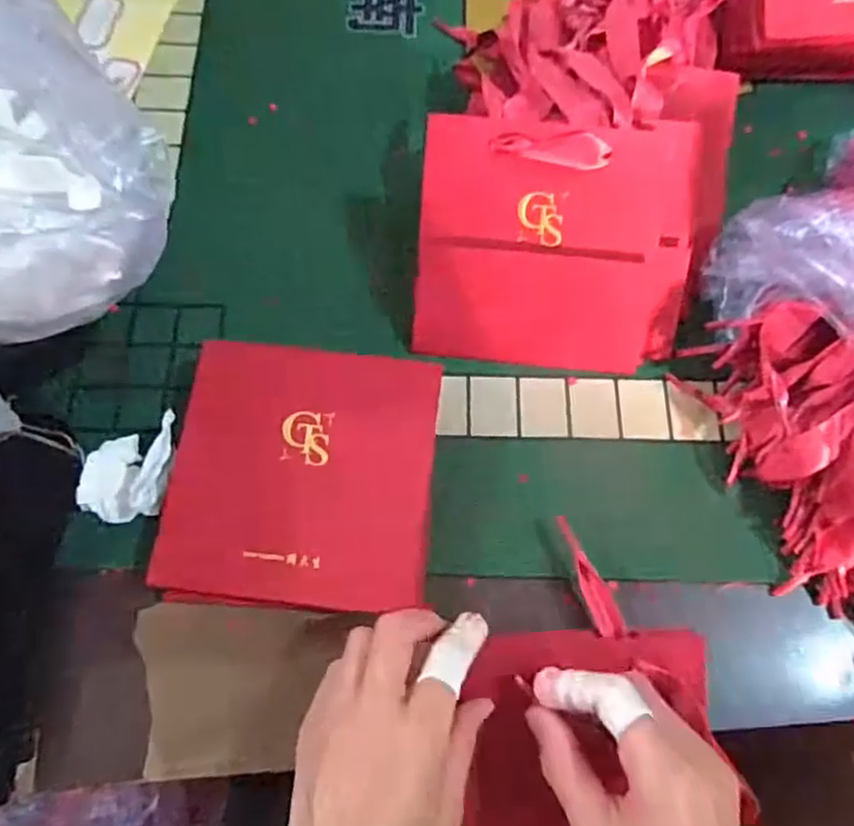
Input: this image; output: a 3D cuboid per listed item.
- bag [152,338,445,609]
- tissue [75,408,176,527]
[{"bbox_3d":[-0.067,0.034,0.380,0.141,0.008,0.139,5,80,-6],"label":"bag"},{"bbox_3d":[-0.168,0.030,0.390,0.045,0.028,0.063,18,70,4],"label":"tissue"}]

